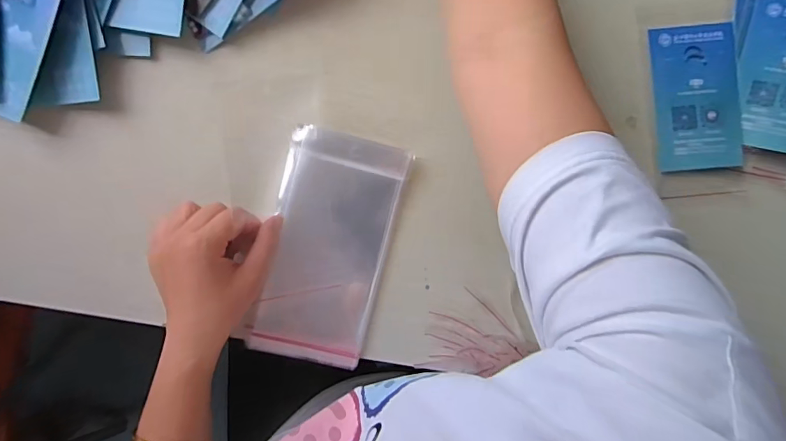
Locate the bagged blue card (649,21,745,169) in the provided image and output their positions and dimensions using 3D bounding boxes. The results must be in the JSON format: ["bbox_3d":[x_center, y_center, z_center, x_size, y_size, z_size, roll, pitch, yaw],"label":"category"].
[{"bbox_3d":[0.284,-0.116,0.439,0.079,0.010,0.135,-6,91,0],"label":"bagged blue card"}]

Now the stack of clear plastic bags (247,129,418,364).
[{"bbox_3d":[-0.056,0.024,0.410,0.102,0.022,0.196,13,90,-5],"label":"stack of clear plastic bags"}]

